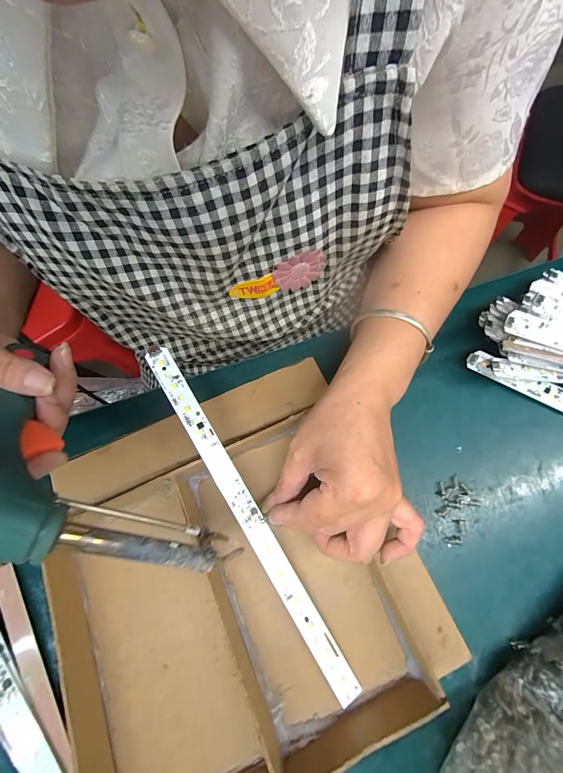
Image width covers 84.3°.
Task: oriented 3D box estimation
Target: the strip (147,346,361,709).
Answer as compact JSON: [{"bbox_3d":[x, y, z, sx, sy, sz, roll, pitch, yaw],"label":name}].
[{"bbox_3d":[-0.025,0.094,0.229,0.016,0.009,0.279,-30,85,-9],"label":"strip"}]

